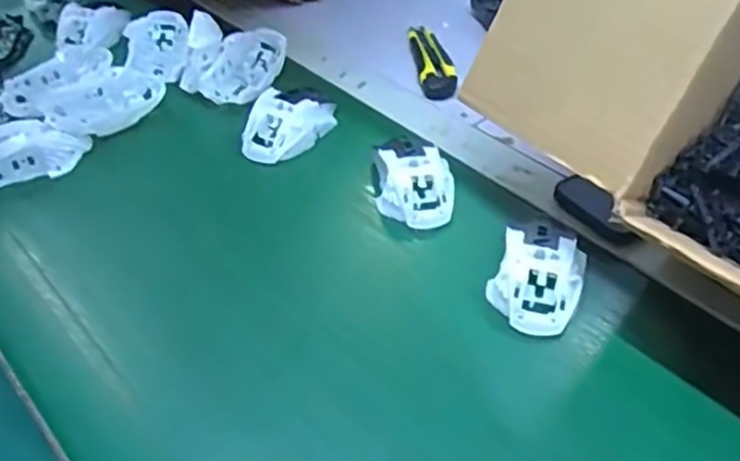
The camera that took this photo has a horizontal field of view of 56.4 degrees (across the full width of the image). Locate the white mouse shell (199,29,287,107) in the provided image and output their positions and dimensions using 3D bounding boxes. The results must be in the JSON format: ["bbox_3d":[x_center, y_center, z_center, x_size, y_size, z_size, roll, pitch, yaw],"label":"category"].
[{"bbox_3d":[-0.130,-0.175,0.726,0.061,0.027,0.111,11,47,15],"label":"white mouse shell"}]

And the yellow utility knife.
[{"bbox_3d":[0.068,-0.191,0.766,0.039,0.015,0.144,-6,45,-1],"label":"yellow utility knife"}]

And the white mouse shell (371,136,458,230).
[{"bbox_3d":[0.036,-0.043,0.593,0.066,0.032,0.086,-8,45,-3],"label":"white mouse shell"}]

